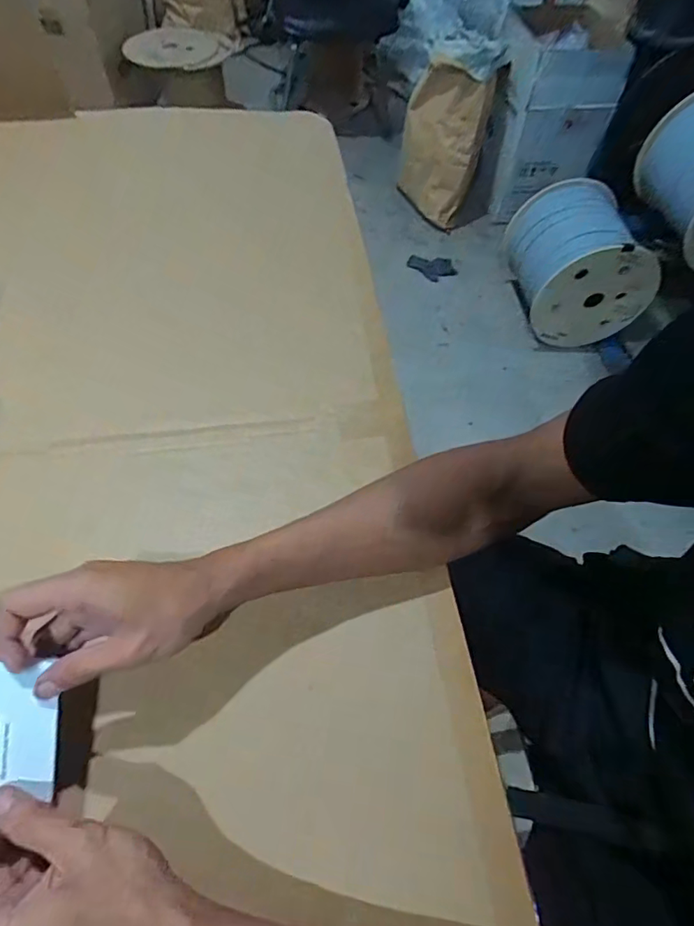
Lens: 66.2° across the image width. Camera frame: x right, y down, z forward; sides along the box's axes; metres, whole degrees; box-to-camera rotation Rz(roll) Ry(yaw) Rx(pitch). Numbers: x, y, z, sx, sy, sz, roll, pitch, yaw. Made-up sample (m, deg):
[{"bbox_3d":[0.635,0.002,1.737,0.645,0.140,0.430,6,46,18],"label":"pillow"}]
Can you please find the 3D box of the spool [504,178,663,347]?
[{"bbox_3d":[0.686,-0.608,1.596,0.312,0.324,0.383,-5,57,-6],"label":"spool"}]

